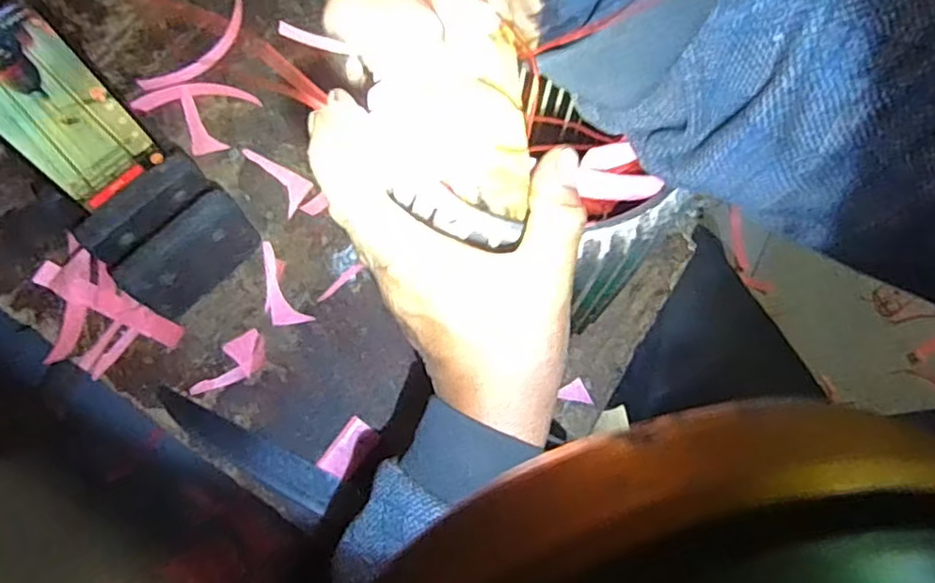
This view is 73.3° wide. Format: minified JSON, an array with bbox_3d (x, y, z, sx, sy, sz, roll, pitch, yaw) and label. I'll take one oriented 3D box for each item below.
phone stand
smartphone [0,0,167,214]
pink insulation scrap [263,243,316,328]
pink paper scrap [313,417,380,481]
[{"bbox_3d":[-0.235,-0.047,0.510,0.081,0.087,0.107,38,76,13],"label":"phone stand"},{"bbox_3d":[-0.285,-0.124,0.440,0.007,0.138,0.075,35,72,31],"label":"smartphone"},{"bbox_3d":[-0.165,-0.003,0.539,0.030,0.004,0.082,-32,74,-9],"label":"pink insulation scrap"},{"bbox_3d":[-0.094,0.126,0.500,0.029,0.005,0.047,35,75,12],"label":"pink paper scrap"}]

